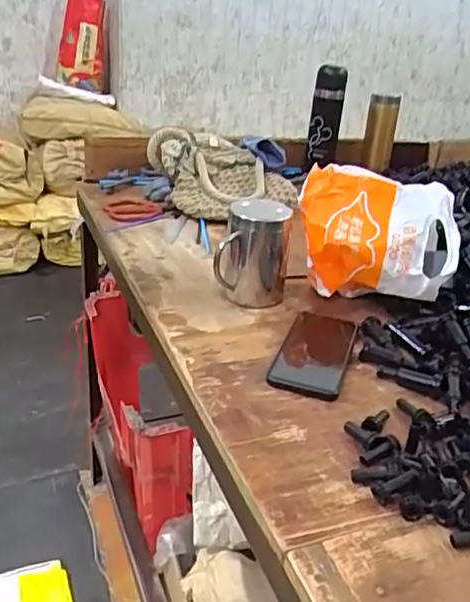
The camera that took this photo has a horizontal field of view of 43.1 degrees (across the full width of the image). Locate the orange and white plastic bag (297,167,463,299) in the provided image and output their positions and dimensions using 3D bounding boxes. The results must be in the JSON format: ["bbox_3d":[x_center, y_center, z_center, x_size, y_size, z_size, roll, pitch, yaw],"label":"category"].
[{"bbox_3d":[0.181,-0.077,0.761,0.199,0.140,0.125,17,30,22],"label":"orange and white plastic bag"}]

